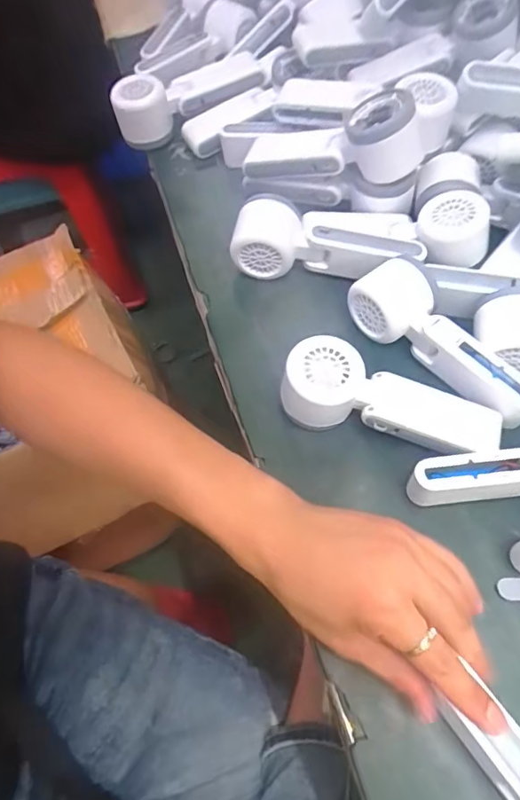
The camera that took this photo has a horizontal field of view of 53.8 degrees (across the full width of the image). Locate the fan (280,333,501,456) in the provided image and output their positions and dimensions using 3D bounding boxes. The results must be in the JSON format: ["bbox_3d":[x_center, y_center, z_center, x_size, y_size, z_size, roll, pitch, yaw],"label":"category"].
[{"bbox_3d":[0.099,0.000,0.381,0.163,0.037,0.059,14,64,8],"label":"fan"}]

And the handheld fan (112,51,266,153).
[{"bbox_3d":[-0.073,-0.331,0.550,0.173,0.057,0.064,-29,66,-13],"label":"handheld fan"}]

